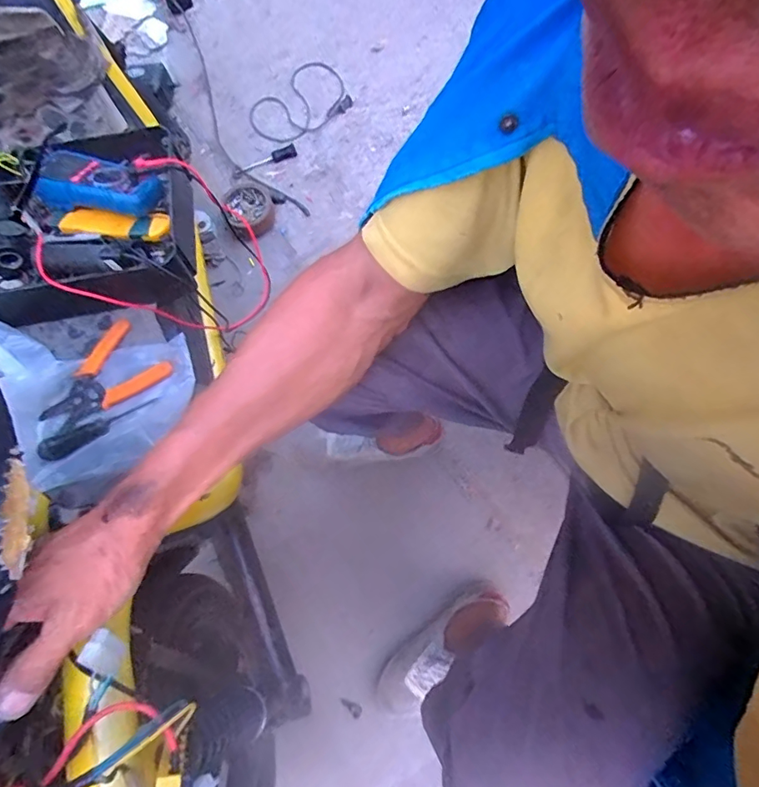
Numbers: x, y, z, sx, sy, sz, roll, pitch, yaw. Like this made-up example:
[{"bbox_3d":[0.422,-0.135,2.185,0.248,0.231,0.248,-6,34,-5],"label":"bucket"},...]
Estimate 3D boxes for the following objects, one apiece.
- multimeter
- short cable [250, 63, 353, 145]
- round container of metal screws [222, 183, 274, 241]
[{"bbox_3d":[-0.339,-0.263,0.596,0.135,0.034,0.080,1,75,6],"label":"multimeter"},{"bbox_3d":[-0.190,-0.682,1.141,0.238,0.013,0.170,-34,74,-3],"label":"short cable"},{"bbox_3d":[-0.280,-0.397,1.044,0.102,0.056,0.106,-2,75,6],"label":"round container of metal screws"}]

